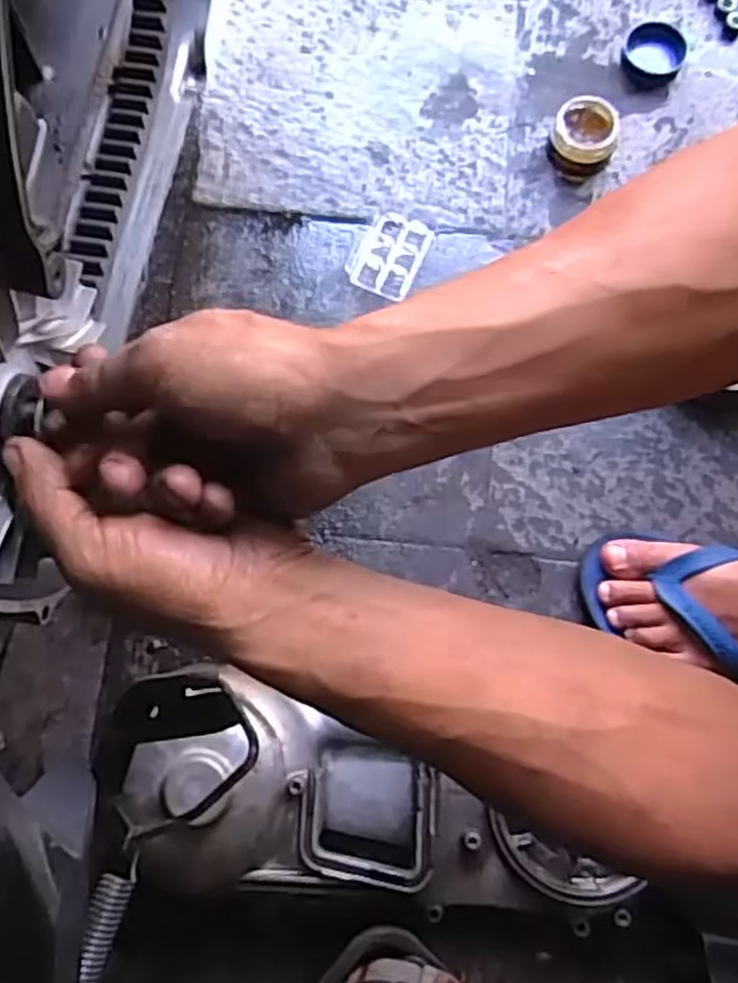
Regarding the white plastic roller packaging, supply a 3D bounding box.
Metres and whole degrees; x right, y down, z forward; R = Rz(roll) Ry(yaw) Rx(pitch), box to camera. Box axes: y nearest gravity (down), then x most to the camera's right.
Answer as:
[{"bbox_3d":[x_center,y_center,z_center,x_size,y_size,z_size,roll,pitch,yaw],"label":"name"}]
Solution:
[{"bbox_3d":[0.019,-0.221,0.713,0.061,0.012,0.081,26,78,6],"label":"white plastic roller packaging"}]

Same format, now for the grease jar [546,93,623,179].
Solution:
[{"bbox_3d":[0.201,-0.333,0.723,0.059,0.037,0.065,20,78,5],"label":"grease jar"}]

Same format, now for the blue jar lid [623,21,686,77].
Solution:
[{"bbox_3d":[0.280,-0.433,0.757,0.056,0.015,0.051,15,78,4],"label":"blue jar lid"}]

